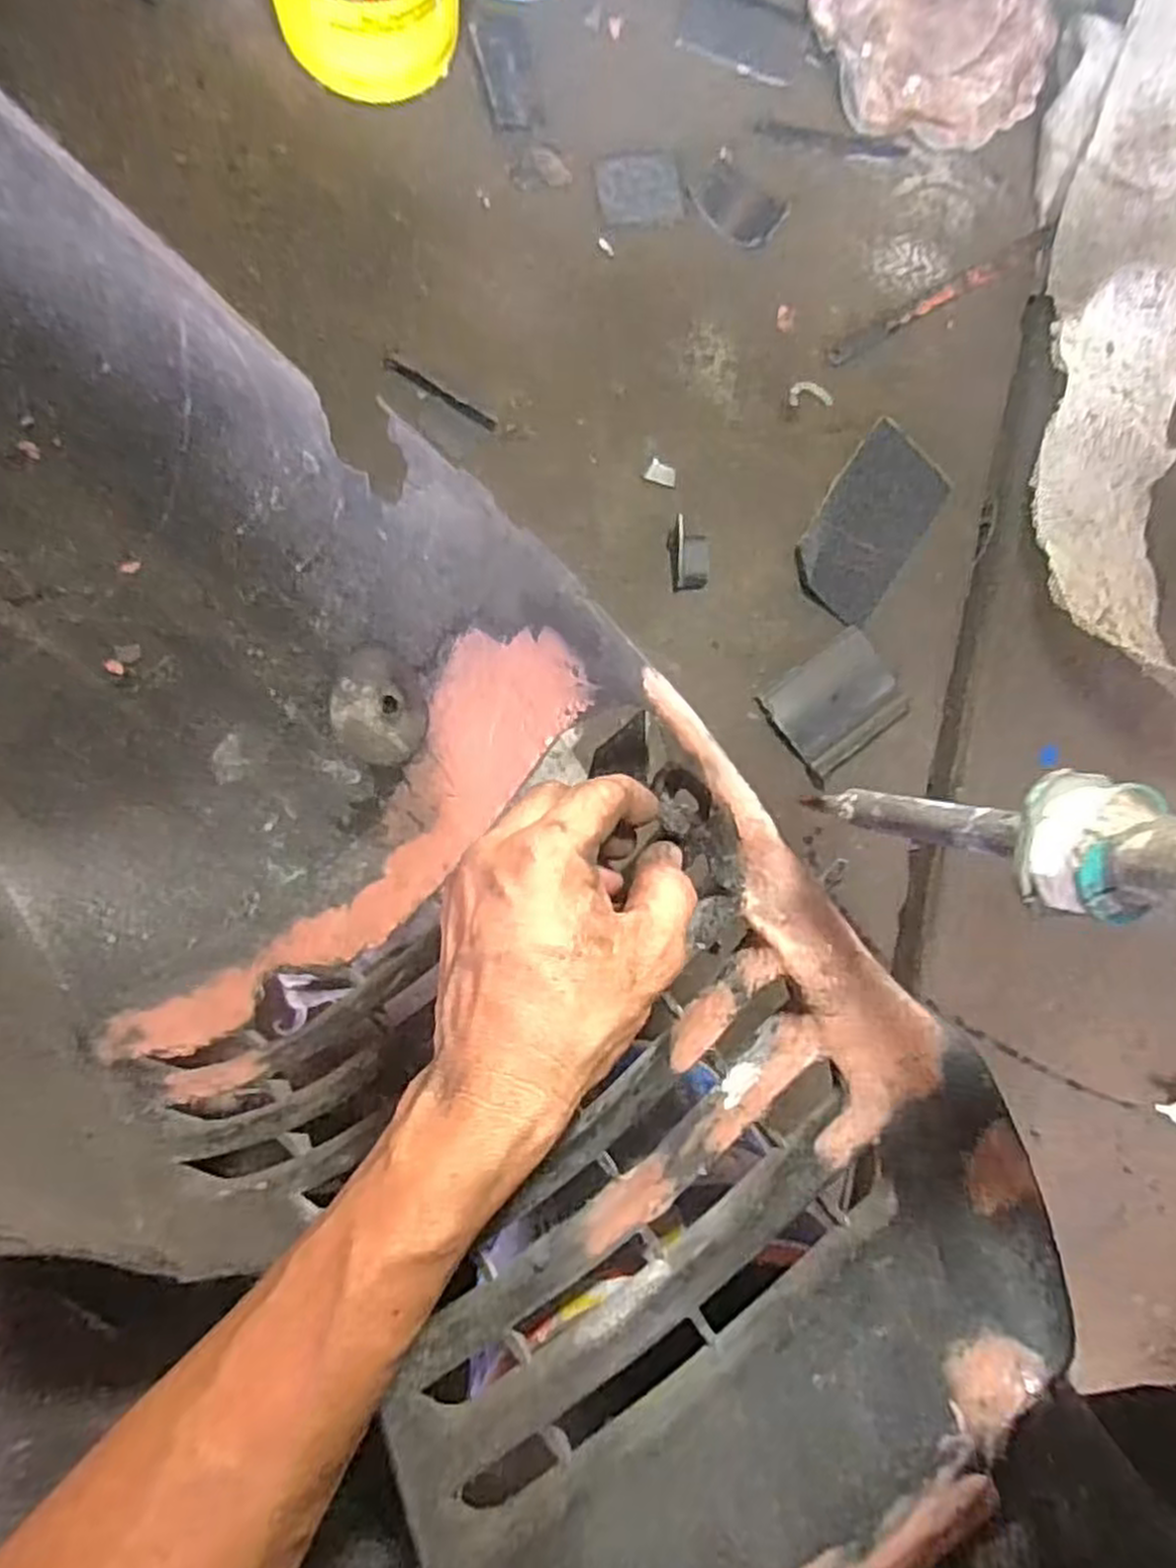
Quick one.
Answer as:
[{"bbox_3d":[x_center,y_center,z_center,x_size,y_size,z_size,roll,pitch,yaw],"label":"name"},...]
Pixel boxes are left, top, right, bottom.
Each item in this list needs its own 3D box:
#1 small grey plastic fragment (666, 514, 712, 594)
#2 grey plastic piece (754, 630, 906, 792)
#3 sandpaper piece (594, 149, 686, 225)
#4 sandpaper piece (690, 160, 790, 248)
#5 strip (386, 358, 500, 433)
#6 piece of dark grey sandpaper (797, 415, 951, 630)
[{"bbox_3d":[0.063,-0.141,0.493,0.026,0.024,0.038,-1,91,-7],"label":"small grey plastic fragment"},{"bbox_3d":[0.157,-0.052,0.509,0.082,0.013,0.065,-37,95,-5],"label":"grey plastic piece"},{"bbox_3d":[0.032,-0.368,0.491,0.052,0.004,0.043,-9,92,-7],"label":"sandpaper piece"},{"bbox_3d":[0.094,-0.363,0.500,0.055,0.006,0.038,32,87,-6],"label":"sandpaper piece"},{"bbox_3d":[-0.089,-0.236,0.482,0.071,0.008,0.007,28,87,-7],"label":"strip"},{"bbox_3d":[0.180,-0.165,0.508,0.068,0.017,0.116,35,86,-6],"label":"piece of dark grey sandpaper"}]

